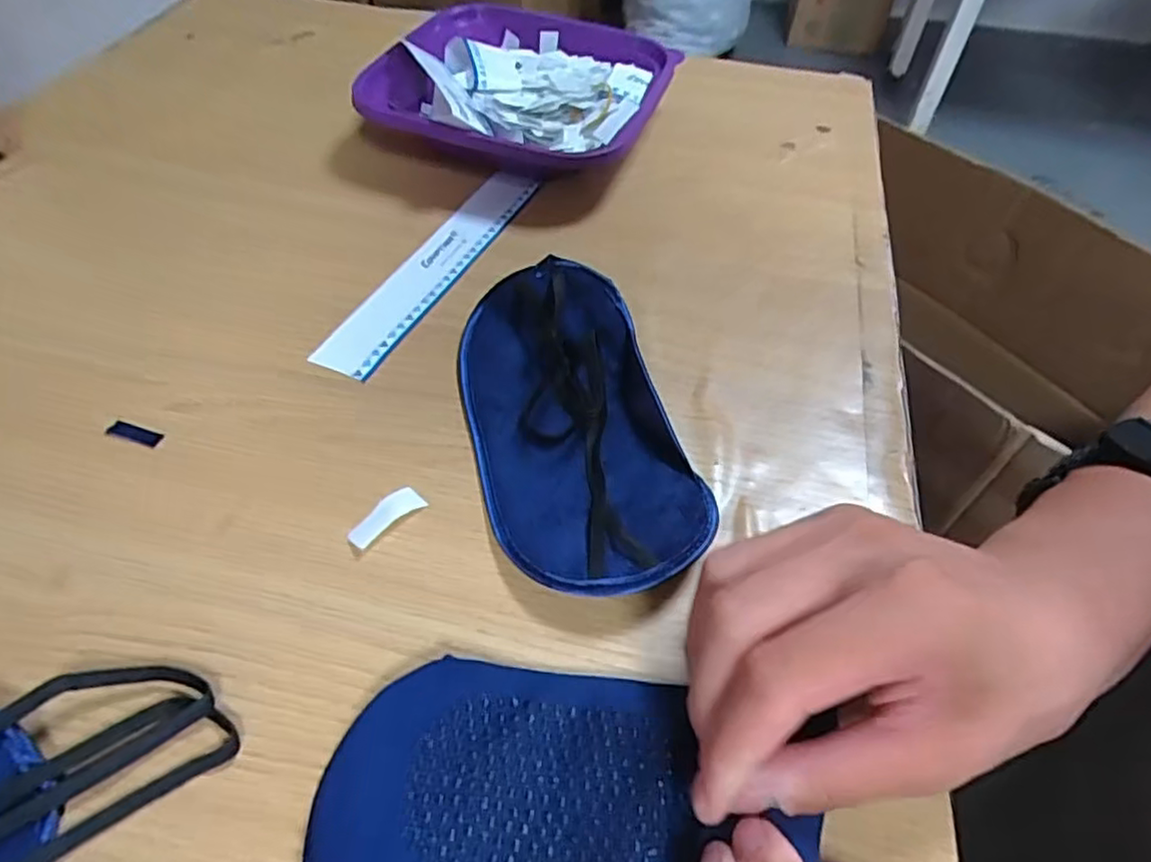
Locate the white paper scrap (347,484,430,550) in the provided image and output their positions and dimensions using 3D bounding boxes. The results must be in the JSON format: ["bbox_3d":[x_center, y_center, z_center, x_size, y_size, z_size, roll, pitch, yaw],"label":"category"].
[{"bbox_3d":[-0.079,0.034,0.277,0.014,0.004,0.032,38,58,24],"label":"white paper scrap"}]

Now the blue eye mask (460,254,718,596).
[{"bbox_3d":[-0.002,-0.008,0.301,0.086,0.026,0.175,-10,52,-12],"label":"blue eye mask"}]

